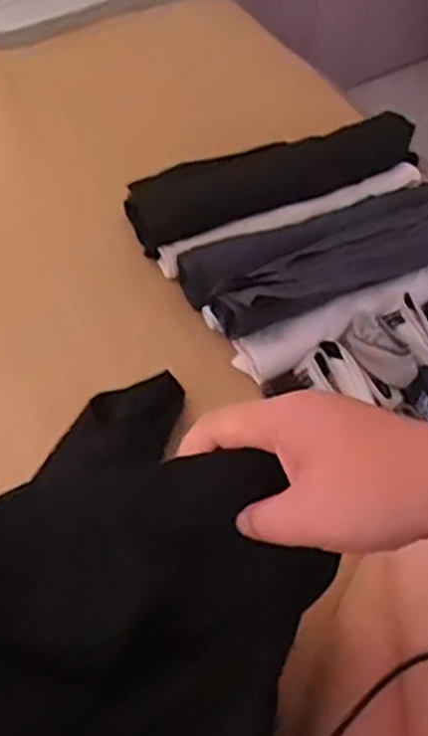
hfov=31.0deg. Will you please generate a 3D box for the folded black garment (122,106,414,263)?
[{"bbox_3d":[0.068,-0.224,0.905,0.340,0.079,0.071,-17,55,-13],"label":"folded black garment"}]

